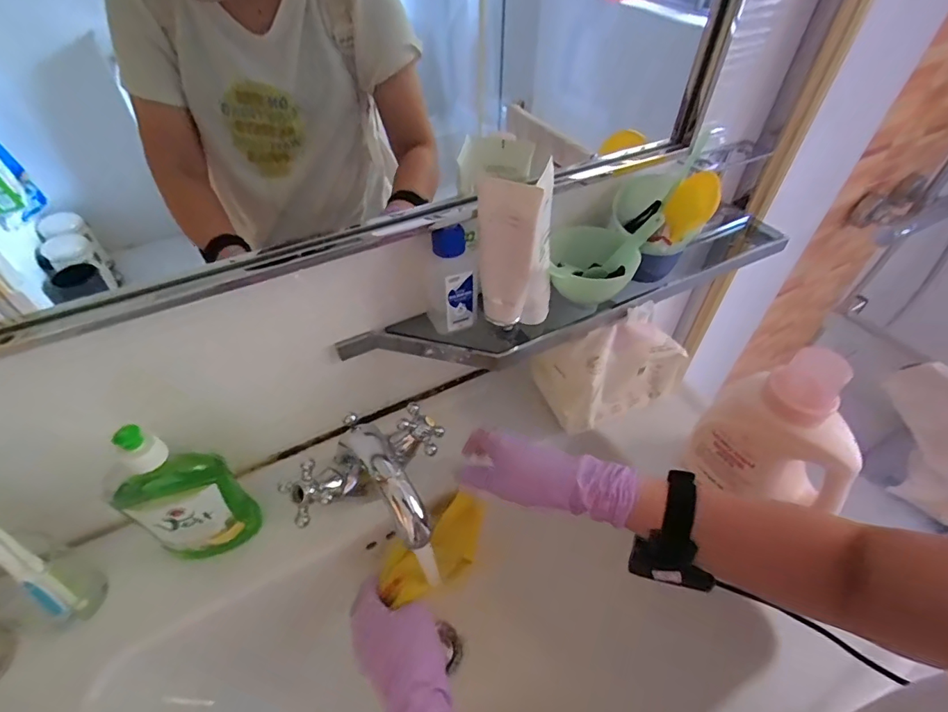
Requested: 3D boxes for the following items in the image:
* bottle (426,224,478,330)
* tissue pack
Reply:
[{"bbox_3d":[-0.023,-0.077,0.481,0.051,0.112,0.037,-7,48,-6],"label":"bottle"},{"bbox_3d":[0.169,0.009,0.593,0.169,0.118,0.091,-19,51,-16],"label":"tissue pack"}]

